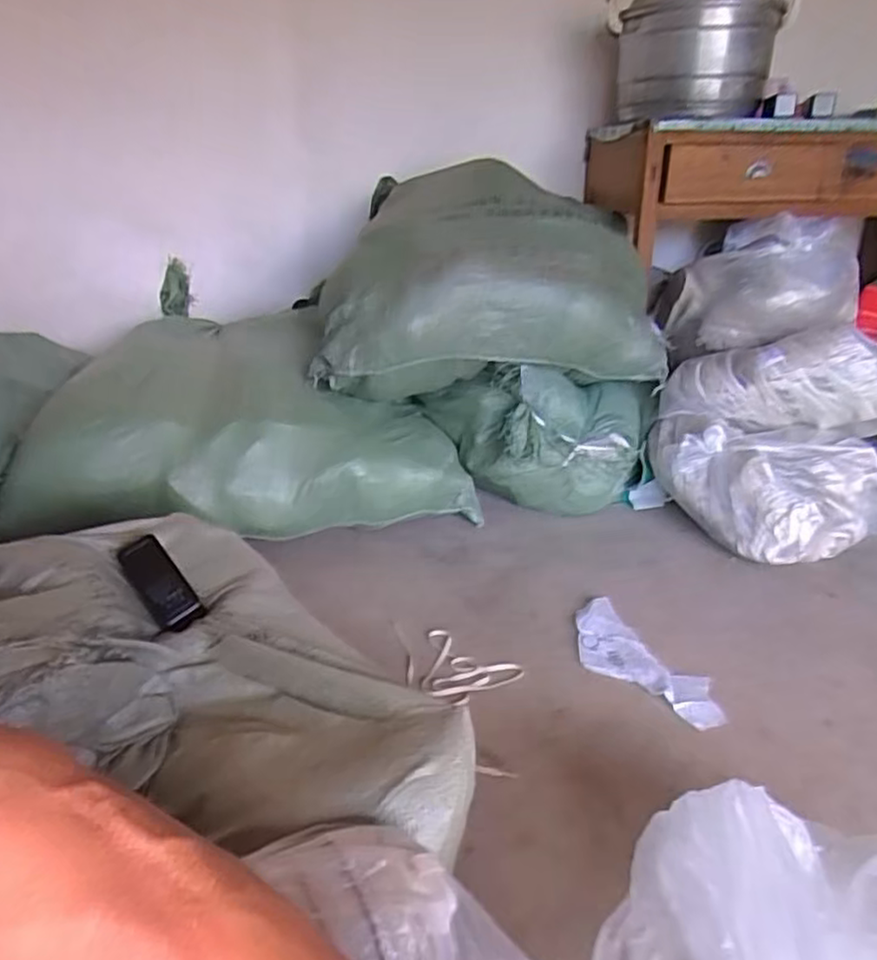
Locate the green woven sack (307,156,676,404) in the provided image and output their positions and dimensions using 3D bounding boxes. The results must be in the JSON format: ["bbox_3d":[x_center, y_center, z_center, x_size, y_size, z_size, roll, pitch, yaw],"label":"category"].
[{"bbox_3d":[0.090,-0.474,1.644,0.759,0.424,0.543,-4,25,-6],"label":"green woven sack"}]

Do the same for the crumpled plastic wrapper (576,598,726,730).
[{"bbox_3d":[0.315,0.286,1.087,0.129,0.020,0.307,-16,29,-30],"label":"crumpled plastic wrapper"}]

